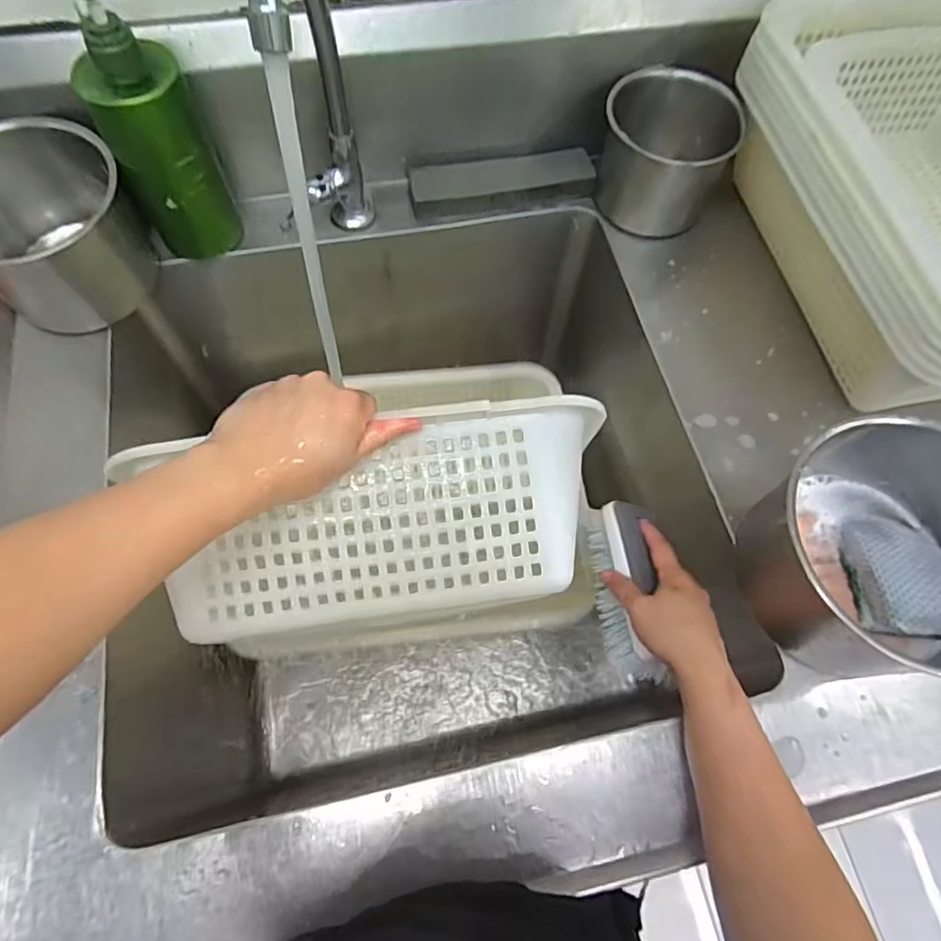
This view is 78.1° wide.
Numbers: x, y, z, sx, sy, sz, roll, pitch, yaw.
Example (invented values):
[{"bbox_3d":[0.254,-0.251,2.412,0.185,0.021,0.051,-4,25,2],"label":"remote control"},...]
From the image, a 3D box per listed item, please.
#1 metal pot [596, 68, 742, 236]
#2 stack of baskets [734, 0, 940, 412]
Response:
[{"bbox_3d":[0.209,-0.343,0.613,0.129,0.109,0.141,1,66,-2],"label":"metal pot"},{"bbox_3d":[0.437,-0.241,0.545,0.306,0.171,0.388,-9,67,-6],"label":"stack of baskets"}]

